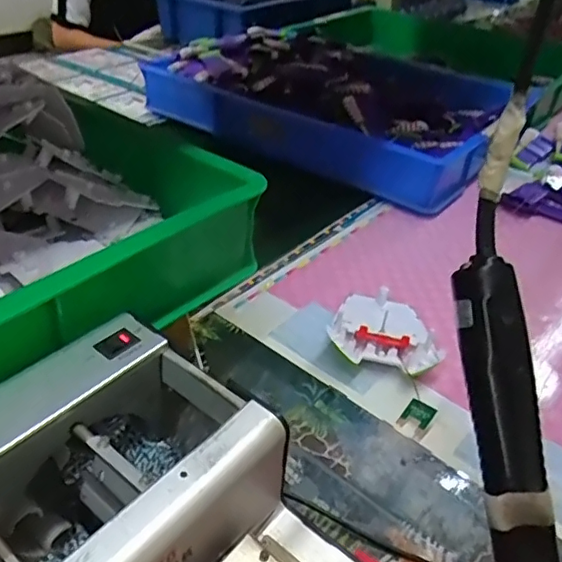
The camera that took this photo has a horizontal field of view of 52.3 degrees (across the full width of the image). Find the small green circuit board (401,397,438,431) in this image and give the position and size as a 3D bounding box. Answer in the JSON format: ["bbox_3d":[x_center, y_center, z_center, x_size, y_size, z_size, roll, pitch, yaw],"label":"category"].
[{"bbox_3d":[0.111,0.106,0.461,0.023,0.004,0.020,27,75,38],"label":"small green circuit board"}]

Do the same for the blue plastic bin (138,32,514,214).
[{"bbox_3d":[0.082,-0.289,0.914,0.527,0.100,0.325,29,44,27],"label":"blue plastic bin"}]

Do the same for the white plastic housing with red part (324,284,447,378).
[{"bbox_3d":[0.095,0.045,0.534,0.095,0.029,0.094,9,38,4],"label":"white plastic housing with red part"}]

